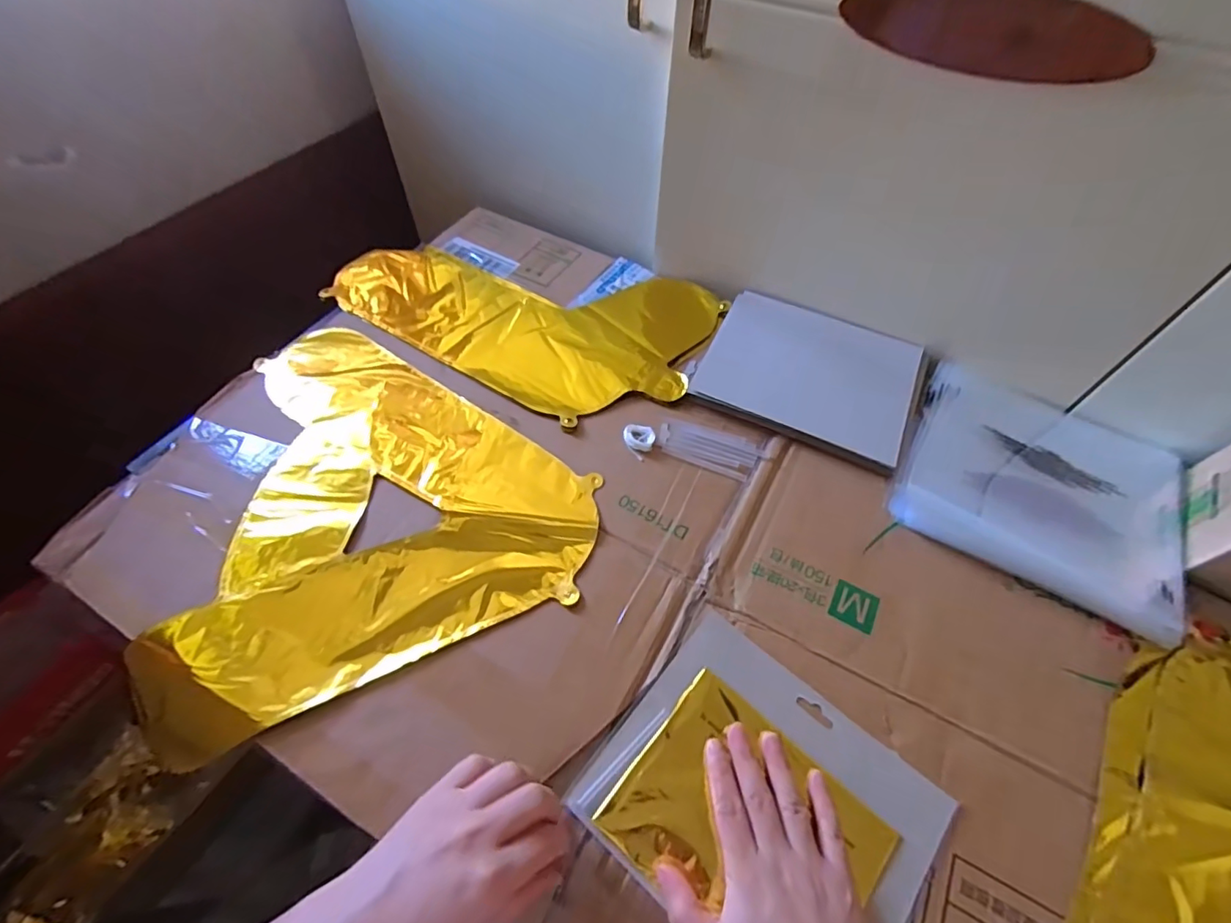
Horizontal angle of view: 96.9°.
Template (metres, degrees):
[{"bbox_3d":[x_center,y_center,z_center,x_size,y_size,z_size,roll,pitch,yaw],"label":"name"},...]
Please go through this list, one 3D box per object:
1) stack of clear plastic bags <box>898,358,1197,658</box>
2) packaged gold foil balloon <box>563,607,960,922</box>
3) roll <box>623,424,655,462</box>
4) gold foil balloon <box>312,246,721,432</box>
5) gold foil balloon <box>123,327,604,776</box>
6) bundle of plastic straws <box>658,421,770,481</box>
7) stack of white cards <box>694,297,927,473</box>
[{"bbox_3d":[0.376,0.013,0.481,0.220,0.017,0.214,28,60,16],"label":"stack of clear plastic bags"},{"bbox_3d":[0.096,0.219,0.353,0.197,0.009,0.164,35,62,19],"label":"packaged gold foil balloon"},{"bbox_3d":[0.020,-0.018,0.498,0.028,0.009,0.032,14,57,7],"label":"roll"},{"bbox_3d":[-0.095,-0.169,0.597,0.381,0.017,0.226,27,60,15],"label":"gold foil balloon"},{"bbox_3d":[-0.222,0.019,0.479,0.354,0.034,0.355,-20,59,-15],"label":"gold foil balloon"},{"bbox_3d":[0.087,-0.013,0.500,0.094,0.004,0.044,19,58,10],"label":"bundle of plastic straws"},{"bbox_3d":[0.193,-0.091,0.545,0.194,0.015,0.165,23,59,13],"label":"stack of white cards"}]

